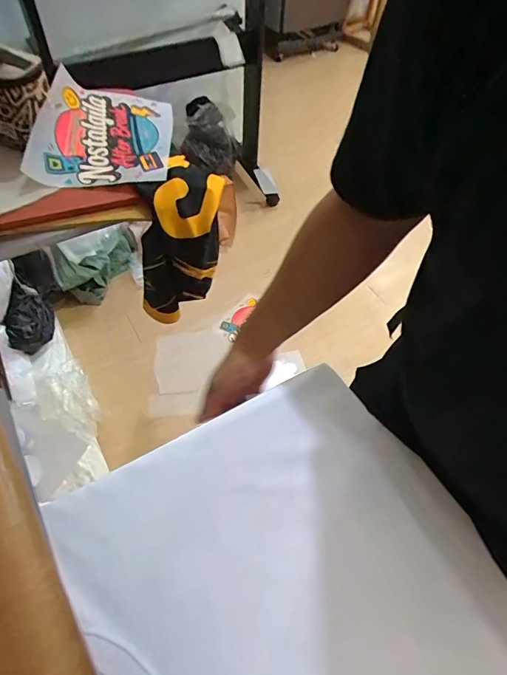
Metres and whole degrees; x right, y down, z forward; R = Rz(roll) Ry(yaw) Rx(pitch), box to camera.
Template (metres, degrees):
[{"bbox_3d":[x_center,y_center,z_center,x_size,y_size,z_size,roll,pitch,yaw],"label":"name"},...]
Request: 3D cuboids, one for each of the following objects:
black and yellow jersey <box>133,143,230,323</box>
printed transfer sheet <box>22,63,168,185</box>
[{"bbox_3d":[-0.146,-0.156,0.806,0.121,0.317,0.123,28,35,17],"label":"black and yellow jersey"},{"bbox_3d":[-0.261,-0.374,0.766,0.222,0.068,0.254,-2,54,-4],"label":"printed transfer sheet"}]

